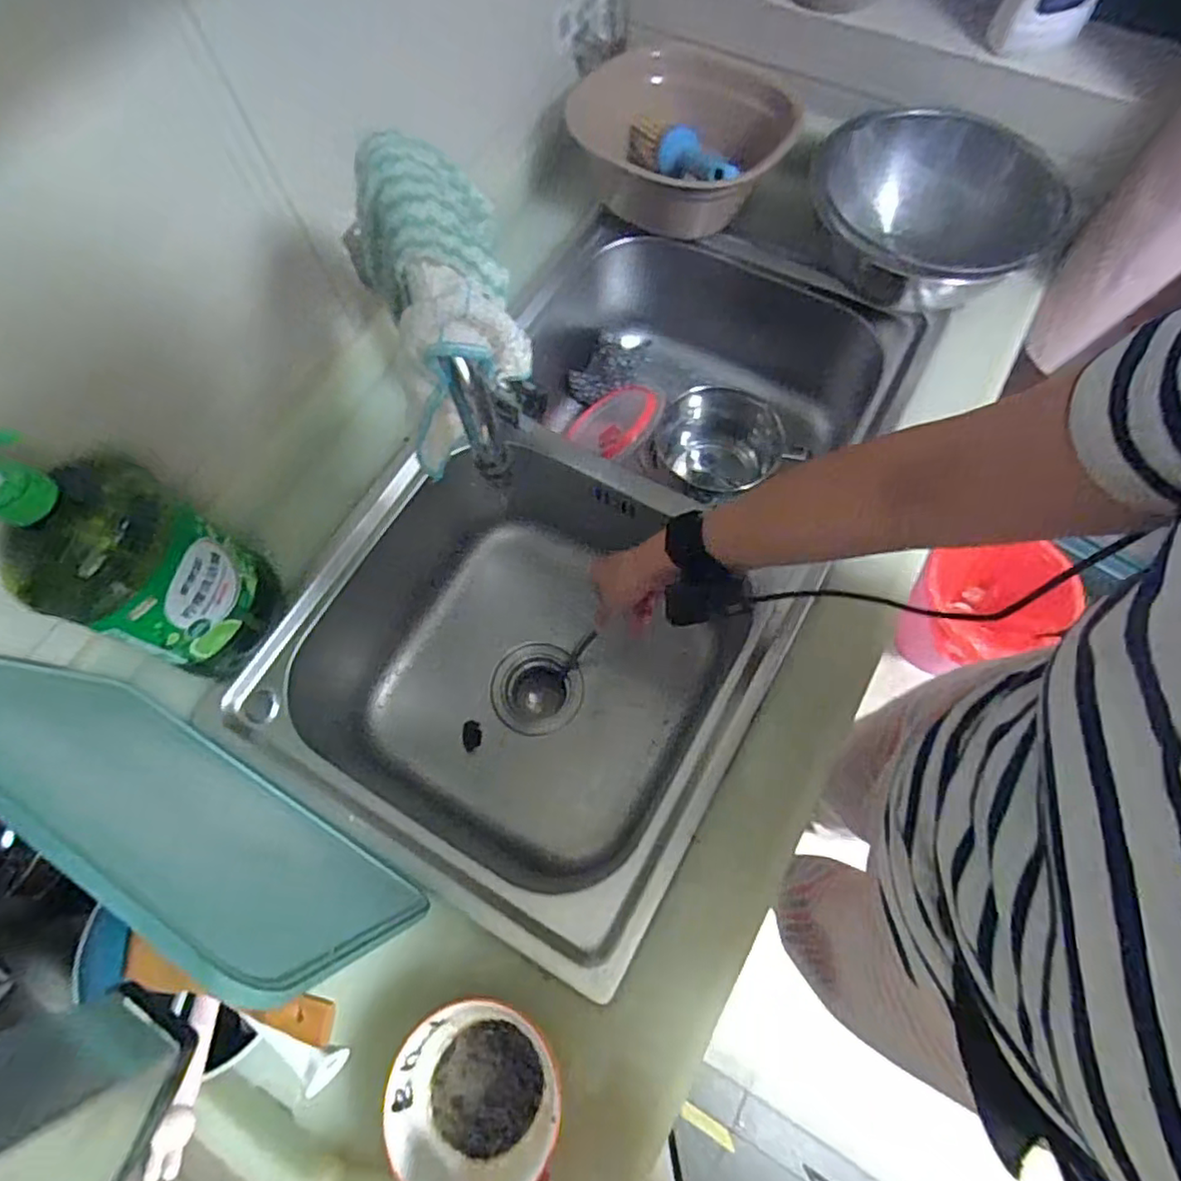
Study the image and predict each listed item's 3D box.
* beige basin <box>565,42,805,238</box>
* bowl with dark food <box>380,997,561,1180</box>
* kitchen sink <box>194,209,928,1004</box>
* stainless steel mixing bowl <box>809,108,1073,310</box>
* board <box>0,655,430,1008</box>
[{"bbox_3d":[0.091,-0.484,0.714,0.237,0.095,0.220,19,72,10],"label":"beige basin"},{"bbox_3d":[-0.082,0.342,0.433,0.108,0.058,0.104,-1,69,2],"label":"bowl with dark food"},{"bbox_3d":[0.015,-0.042,0.741,0.417,0.262,0.715,28,73,12],"label":"kitchen sink"},{"bbox_3d":[0.344,-0.370,0.645,0.213,0.095,0.200,-1,69,2],"label":"stainless steel mixing bowl"},{"bbox_3d":[-0.285,0.133,0.432,0.362,0.248,0.009,27,78,14],"label":"board"}]

